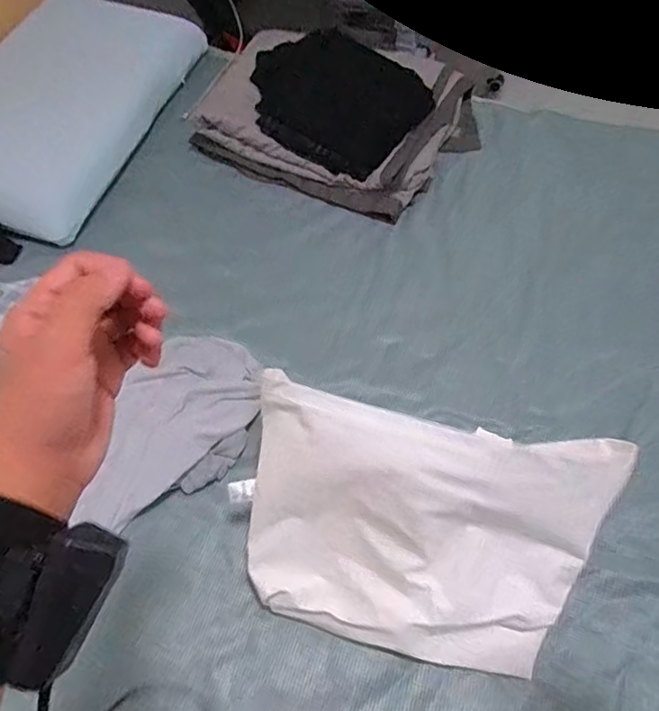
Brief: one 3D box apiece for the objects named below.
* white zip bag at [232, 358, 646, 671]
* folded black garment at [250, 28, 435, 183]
[{"bbox_3d":[0.096,0.218,0.676,0.413,0.314,0.056,12,20,7],"label":"white zip bag"},{"bbox_3d":[0.006,-0.535,1.169,0.363,0.048,0.280,32,87,9],"label":"folded black garment"}]

